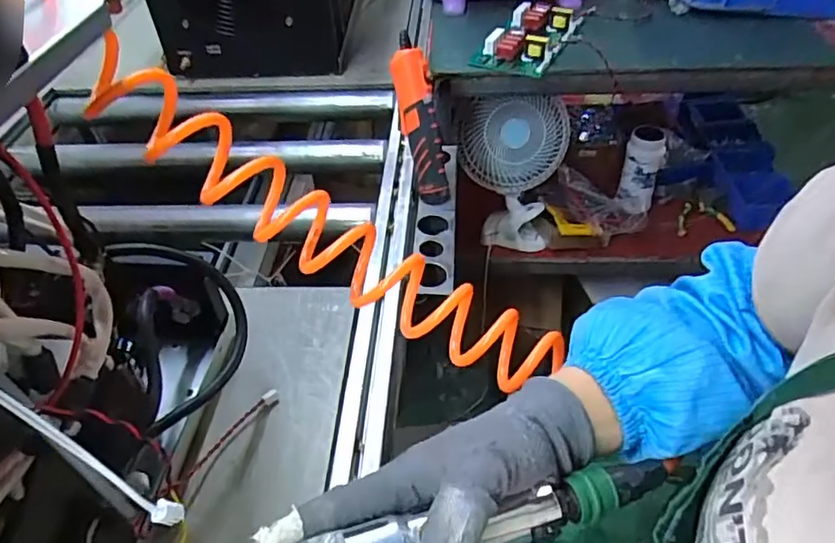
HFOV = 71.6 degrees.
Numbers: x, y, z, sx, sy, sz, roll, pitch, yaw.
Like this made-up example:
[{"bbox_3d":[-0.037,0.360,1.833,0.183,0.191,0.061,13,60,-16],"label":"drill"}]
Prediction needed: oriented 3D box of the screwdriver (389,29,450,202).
[{"bbox_3d":[0.000,-0.196,0.750,0.048,0.216,0.049,-16,16,-12],"label":"screwdriver"}]

